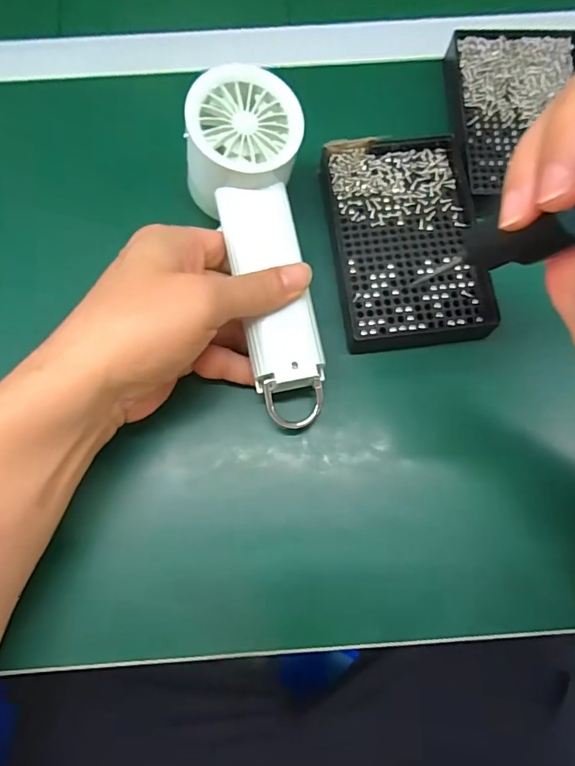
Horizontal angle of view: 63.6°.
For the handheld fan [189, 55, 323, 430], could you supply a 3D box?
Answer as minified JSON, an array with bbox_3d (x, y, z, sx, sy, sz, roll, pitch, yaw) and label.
[{"bbox_3d":[-0.014,-0.072,0.258,0.063,0.033,0.195,-10,89,-1],"label":"handheld fan"}]

